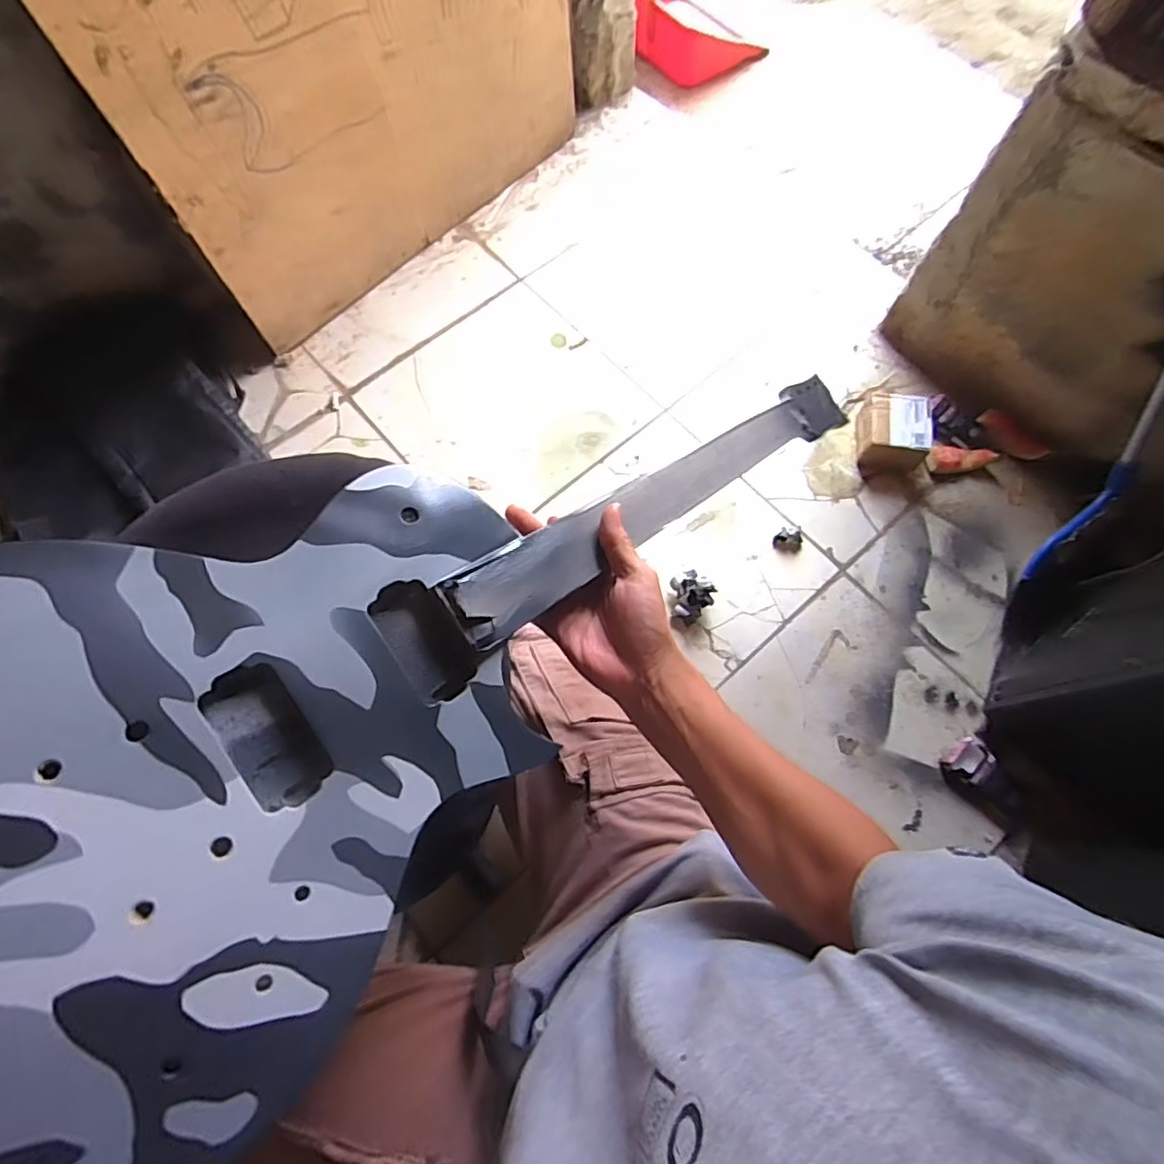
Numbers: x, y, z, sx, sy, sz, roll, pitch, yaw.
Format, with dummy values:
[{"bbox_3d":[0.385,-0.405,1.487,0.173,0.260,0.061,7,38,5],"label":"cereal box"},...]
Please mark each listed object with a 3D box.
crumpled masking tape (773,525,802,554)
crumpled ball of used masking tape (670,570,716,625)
[{"bbox_3d":[0.334,-0.067,0.977,0.042,0.017,0.048,37,74,12],"label":"crumpled masking tape"},{"bbox_3d":[0.164,0.019,0.916,0.070,0.043,0.083,23,72,8],"label":"crumpled ball of used masking tape"}]

